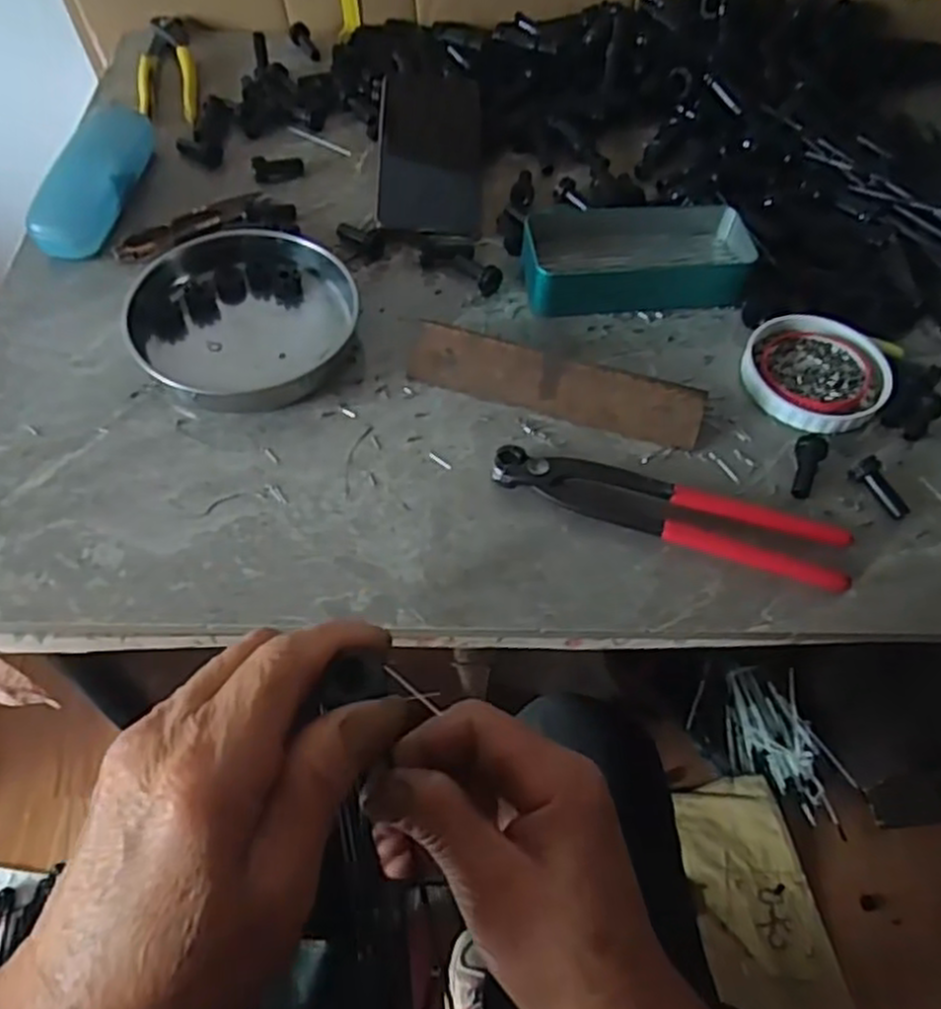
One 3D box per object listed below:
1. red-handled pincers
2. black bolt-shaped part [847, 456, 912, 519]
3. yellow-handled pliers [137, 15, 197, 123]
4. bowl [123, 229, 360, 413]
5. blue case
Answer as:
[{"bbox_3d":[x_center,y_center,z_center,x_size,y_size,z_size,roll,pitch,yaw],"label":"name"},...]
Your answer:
[{"bbox_3d":[0.110,0.001,0.425,0.193,0.015,0.041,18,58,9],"label":"red-handled pincers"},{"bbox_3d":[0.235,-0.010,0.438,0.013,0.011,0.038,-21,60,-16],"label":"black bolt-shaped part"},{"bbox_3d":[-0.259,-0.377,0.660,0.045,0.018,0.153,-9,58,-9],"label":"yellow-handled pliers"},{"bbox_3d":[-0.141,-0.121,0.486,0.127,0.026,0.133,1,57,-2],"label":"bowl"},{"bbox_3d":[-0.269,-0.239,0.556,0.048,0.037,0.157,7,57,2],"label":"blue case"}]

